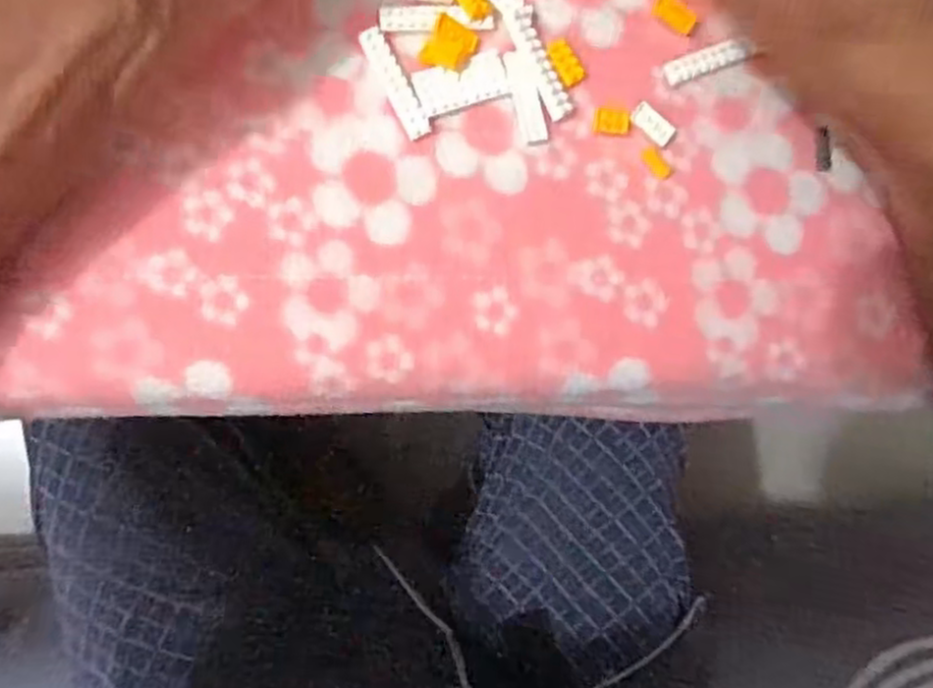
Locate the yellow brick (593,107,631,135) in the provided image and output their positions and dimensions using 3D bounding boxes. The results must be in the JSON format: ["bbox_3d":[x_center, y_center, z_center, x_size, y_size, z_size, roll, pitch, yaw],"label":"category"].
[{"bbox_3d":[0.052,-0.080,0.276,0.013,0.004,0.009,7,87,-8],"label":"yellow brick"}]

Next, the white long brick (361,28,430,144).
[{"bbox_3d":[-0.024,-0.089,0.265,0.009,0.005,0.039,-30,92,-8],"label":"white long brick"}]

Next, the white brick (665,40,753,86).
[{"bbox_3d":[0.087,-0.103,0.282,0.030,0.004,0.009,-20,91,-9],"label":"white brick"}]

